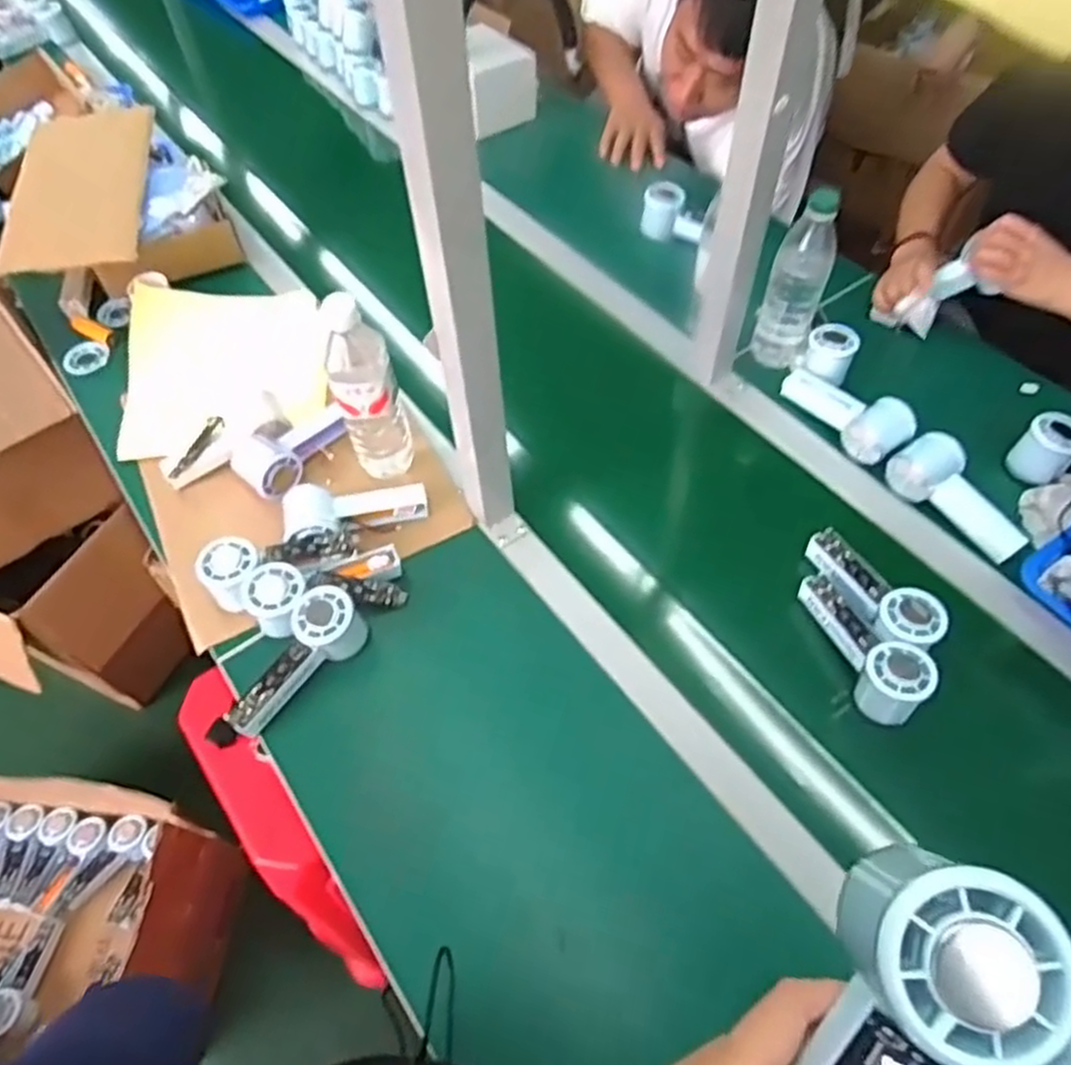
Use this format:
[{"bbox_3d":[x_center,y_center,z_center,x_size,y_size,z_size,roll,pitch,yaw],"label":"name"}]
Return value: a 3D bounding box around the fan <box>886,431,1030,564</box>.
[{"bbox_3d":[0.446,-0.041,0.770,0.058,0.047,0.149,-33,61,-18],"label":"fan"}]

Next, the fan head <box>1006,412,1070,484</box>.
[{"bbox_3d":[0.557,-0.090,0.797,0.070,0.062,0.057,-35,62,-19],"label":"fan head"}]

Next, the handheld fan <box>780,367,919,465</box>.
[{"bbox_3d":[0.348,-0.140,0.837,0.057,0.048,0.159,-38,63,-20],"label":"handheld fan"}]

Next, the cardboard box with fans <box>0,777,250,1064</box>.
[{"bbox_3d":[-0.753,0.580,1.121,0.510,0.249,0.374,6,57,6],"label":"cardboard box with fans"}]

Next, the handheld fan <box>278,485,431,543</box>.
[{"bbox_3d":[-0.191,-0.024,0.789,0.146,0.042,0.065,-12,57,-6],"label":"handheld fan"}]

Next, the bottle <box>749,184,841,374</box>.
[{"bbox_3d":[0.298,-0.277,0.846,0.059,0.215,0.054,10,57,9],"label":"bottle"}]

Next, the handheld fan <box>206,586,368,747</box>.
[{"bbox_3d":[-0.224,0.126,0.691,0.066,0.050,0.153,28,62,19],"label":"handheld fan"}]

